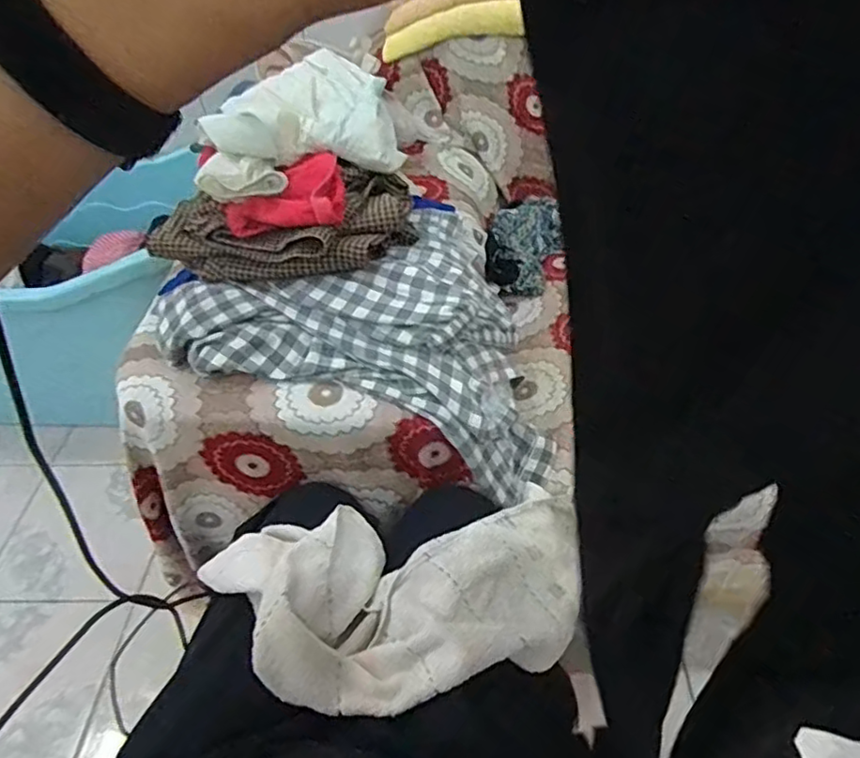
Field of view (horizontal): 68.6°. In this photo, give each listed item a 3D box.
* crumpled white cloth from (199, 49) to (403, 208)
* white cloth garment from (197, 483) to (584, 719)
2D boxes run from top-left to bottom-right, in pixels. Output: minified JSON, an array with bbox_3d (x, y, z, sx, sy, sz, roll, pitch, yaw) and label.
[{"bbox_3d":[-0.172,-0.338,0.822,0.240,0.067,0.242,-10,49,-7],"label":"crumpled white cloth"},{"bbox_3d":[-0.002,0.198,0.601,0.363,0.138,0.201,-16,47,-11],"label":"white cloth garment"}]

